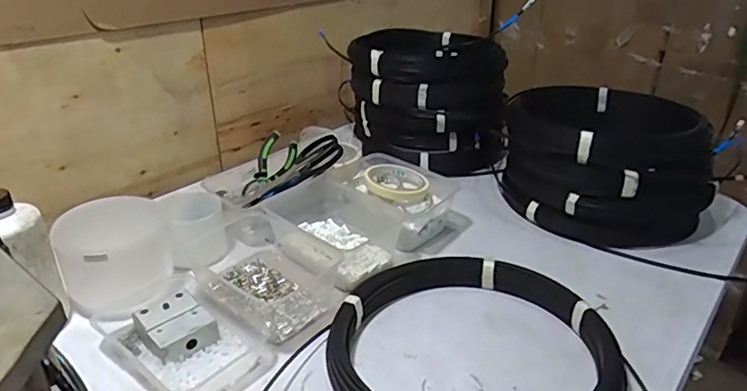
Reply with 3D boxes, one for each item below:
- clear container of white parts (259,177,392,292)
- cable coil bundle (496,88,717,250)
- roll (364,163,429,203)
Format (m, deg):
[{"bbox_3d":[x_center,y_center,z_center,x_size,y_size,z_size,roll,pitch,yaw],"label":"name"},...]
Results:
[{"bbox_3d":[-0.060,0.047,0.719,0.125,0.071,0.180,-24,34,-38],"label":"clear container of white parts"},{"bbox_3d":[0.348,-0.057,0.810,0.273,0.152,0.265,12,29,24],"label":"cable coil bundle"},{"bbox_3d":[0.034,-0.024,0.782,0.090,0.026,0.090,1,26,4],"label":"roll"}]

